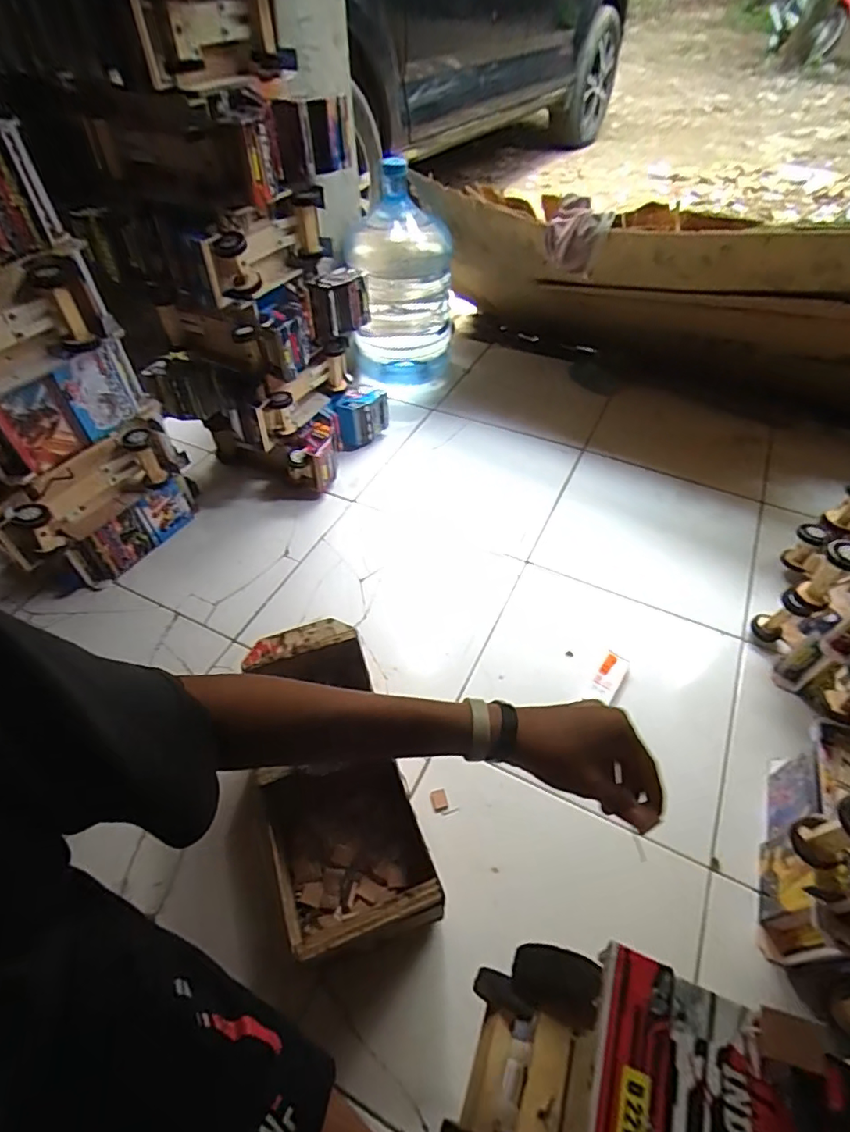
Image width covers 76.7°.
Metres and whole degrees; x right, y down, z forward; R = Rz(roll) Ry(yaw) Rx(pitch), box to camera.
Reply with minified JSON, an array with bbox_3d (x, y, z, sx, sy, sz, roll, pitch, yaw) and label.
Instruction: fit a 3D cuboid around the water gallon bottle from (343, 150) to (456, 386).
[{"bbox_3d":[-0.058,-0.698,1.352,0.246,0.430,0.293,-2,49,-1],"label":"water gallon bottle"}]

